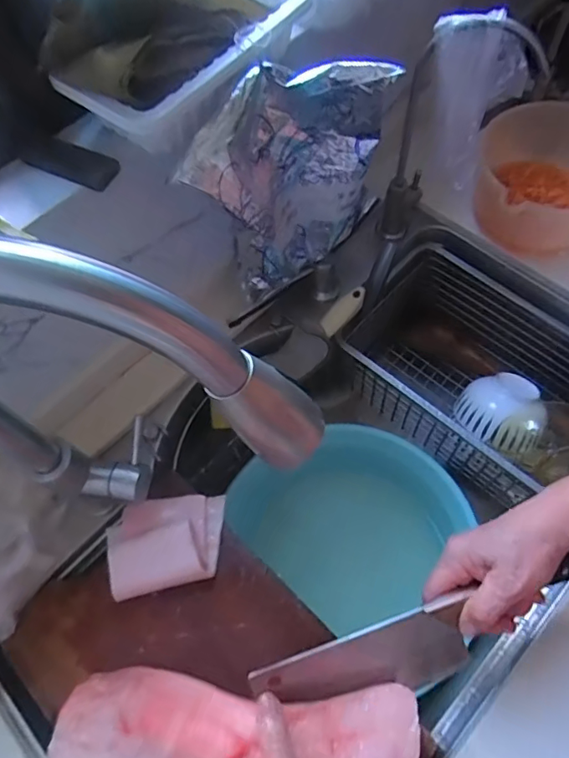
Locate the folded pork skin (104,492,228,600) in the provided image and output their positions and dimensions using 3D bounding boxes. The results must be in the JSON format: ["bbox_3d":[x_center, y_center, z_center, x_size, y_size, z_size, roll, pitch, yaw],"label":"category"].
[{"bbox_3d":[-0.123,0.166,0.532,0.120,0.028,0.093,-14,64,-3],"label":"folded pork skin"}]

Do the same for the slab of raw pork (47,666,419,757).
[{"bbox_3d":[-0.050,0.296,0.413,0.301,0.069,0.098,-3,63,11],"label":"slab of raw pork"}]

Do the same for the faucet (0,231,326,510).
[{"bbox_3d":[-0.103,0.025,0.346,0.246,0.331,0.040,3,64,5],"label":"faucet"}]

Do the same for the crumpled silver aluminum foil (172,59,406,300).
[{"bbox_3d":[0.005,-0.189,0.516,0.189,0.228,0.068,-27,65,-9],"label":"crumpled silver aluminum foil"}]

